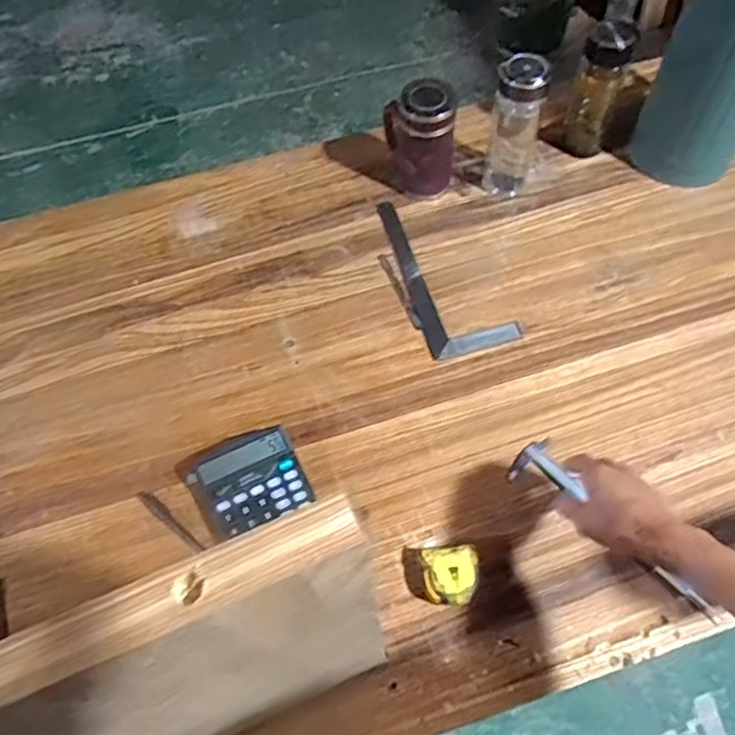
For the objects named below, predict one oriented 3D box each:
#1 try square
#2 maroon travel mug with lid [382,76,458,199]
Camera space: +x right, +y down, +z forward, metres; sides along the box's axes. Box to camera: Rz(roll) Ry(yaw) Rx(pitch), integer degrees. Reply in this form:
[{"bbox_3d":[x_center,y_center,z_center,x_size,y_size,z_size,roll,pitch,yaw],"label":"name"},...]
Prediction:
[{"bbox_3d":[0.116,-0.145,0.938,0.130,0.009,0.285,-15,60,-5],"label":"try square"},{"bbox_3d":[0.078,-0.350,0.966,0.079,0.164,0.096,-16,60,-6],"label":"maroon travel mug with lid"}]

